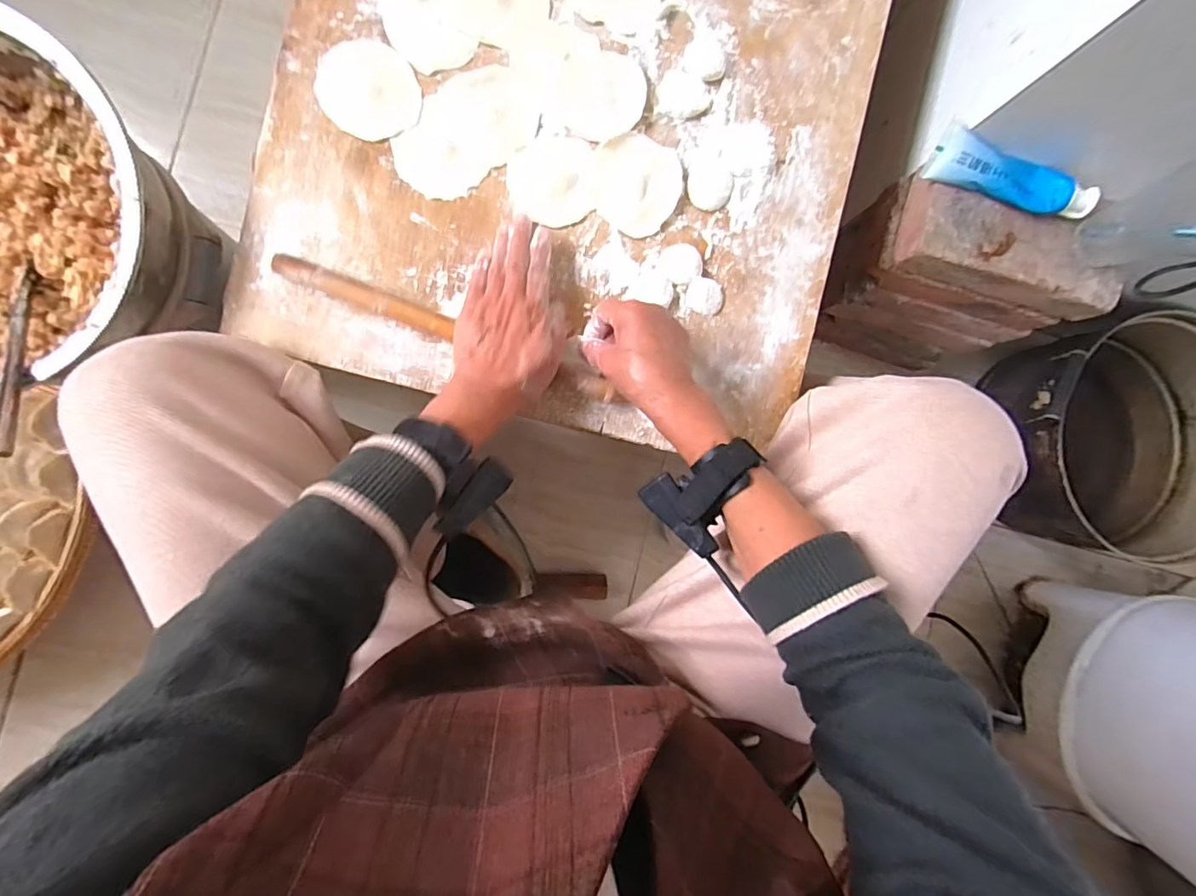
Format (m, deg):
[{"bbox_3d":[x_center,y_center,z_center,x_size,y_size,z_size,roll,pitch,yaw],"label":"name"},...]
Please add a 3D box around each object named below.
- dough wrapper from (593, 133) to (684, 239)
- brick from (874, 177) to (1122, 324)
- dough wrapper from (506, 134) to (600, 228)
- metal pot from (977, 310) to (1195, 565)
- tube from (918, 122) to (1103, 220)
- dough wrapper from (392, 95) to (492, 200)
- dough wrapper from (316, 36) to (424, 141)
[{"bbox_3d":[0.035,-0.243,0.480,0.081,0.004,0.084,0,91,-7],"label":"dough wrapper"},{"bbox_3d":[0.443,-0.214,0.572,0.233,0.059,0.092,16,89,-7],"label":"brick"},{"bbox_3d":[-0.040,-0.242,0.474,0.080,0.004,0.078,1,91,-7],"label":"dough wrapper"},{"bbox_3d":[0.764,-0.002,0.812,0.355,0.245,0.342,0,91,-7],"label":"metal pot"},{"bbox_3d":[0.416,-0.271,0.528,0.162,0.033,0.042,19,89,-7],"label":"tube"},{"bbox_3d":[-0.137,-0.261,0.463,0.077,0.004,0.080,0,91,-7],"label":"dough wrapper"},{"bbox_3d":[-0.200,-0.312,0.454,0.080,0.004,0.088,0,91,-7],"label":"dough wrapper"}]

